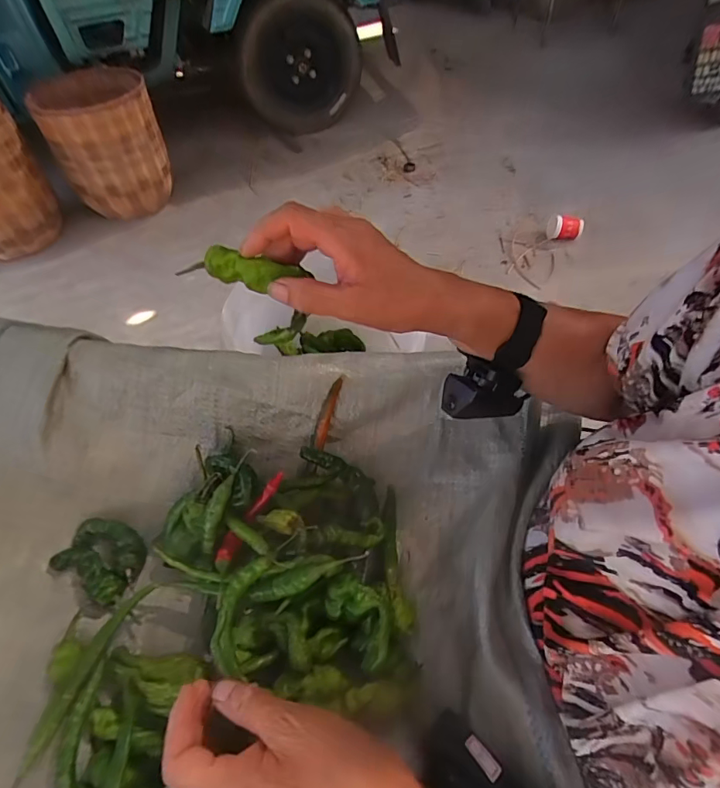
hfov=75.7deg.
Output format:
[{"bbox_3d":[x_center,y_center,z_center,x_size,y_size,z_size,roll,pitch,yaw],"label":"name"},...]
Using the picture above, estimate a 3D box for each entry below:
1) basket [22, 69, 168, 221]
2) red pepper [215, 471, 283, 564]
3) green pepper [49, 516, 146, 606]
[{"bbox_3d":[-0.785,-0.773,1.474,0.320,0.345,0.254,-24,55,-15],"label":"basket"},{"bbox_3d":[-0.089,0.099,0.378,0.019,0.009,0.082,31,80,24],"label":"red pepper"},{"bbox_3d":[-0.218,0.136,0.392,0.069,0.019,0.055,23,57,20],"label":"green pepper"}]

